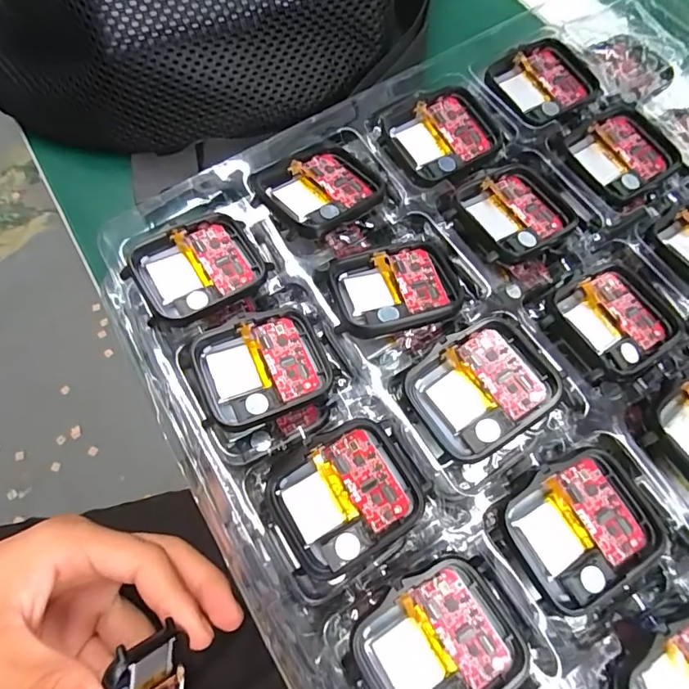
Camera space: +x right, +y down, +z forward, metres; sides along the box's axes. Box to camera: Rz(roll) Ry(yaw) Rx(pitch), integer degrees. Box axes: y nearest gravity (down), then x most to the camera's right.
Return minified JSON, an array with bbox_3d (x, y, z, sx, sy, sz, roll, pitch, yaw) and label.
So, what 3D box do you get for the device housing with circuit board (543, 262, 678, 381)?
[{"bbox_3d":[0.095,-0.009,0.170,0.042,0.010,0.036,-28,72,-10],"label":"device housing with circuit board"}]

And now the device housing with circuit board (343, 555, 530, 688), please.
[{"bbox_3d":[0.027,0.087,0.139,0.047,0.007,0.037,-35,73,-12],"label":"device housing with circuit board"}]

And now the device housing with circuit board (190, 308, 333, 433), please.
[{"bbox_3d":[-0.028,0.008,0.168,0.044,0.011,0.036,-22,71,-8],"label":"device housing with circuit board"}]

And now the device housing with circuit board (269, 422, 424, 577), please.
[{"bbox_3d":[0.000,0.048,0.152,0.043,0.012,0.037,-31,72,-11],"label":"device housing with circuit board"}]

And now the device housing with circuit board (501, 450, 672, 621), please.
[{"bbox_3d":[0.073,0.055,0.148,0.043,0.007,0.038,-27,71,-10],"label":"device housing with circuit board"}]

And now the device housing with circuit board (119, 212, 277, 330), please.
[{"bbox_3d":[-0.055,-0.029,0.181,0.046,0.009,0.039,-30,72,-11],"label":"device housing with circuit board"}]

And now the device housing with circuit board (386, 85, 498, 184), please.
[{"bbox_3d":[0.043,-0.087,0.203,0.042,0.006,0.040,-25,71,-9],"label":"device housing with circuit board"}]

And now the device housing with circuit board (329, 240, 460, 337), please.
[{"bbox_3d":[0.019,-0.020,0.177,0.045,0.007,0.038,-9,50,0],"label":"device housing with circuit board"}]

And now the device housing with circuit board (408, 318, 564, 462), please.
[{"bbox_3d":[0.045,0.014,0.160,0.044,0.007,0.038,-29,63,7],"label":"device housing with circuit board"}]

